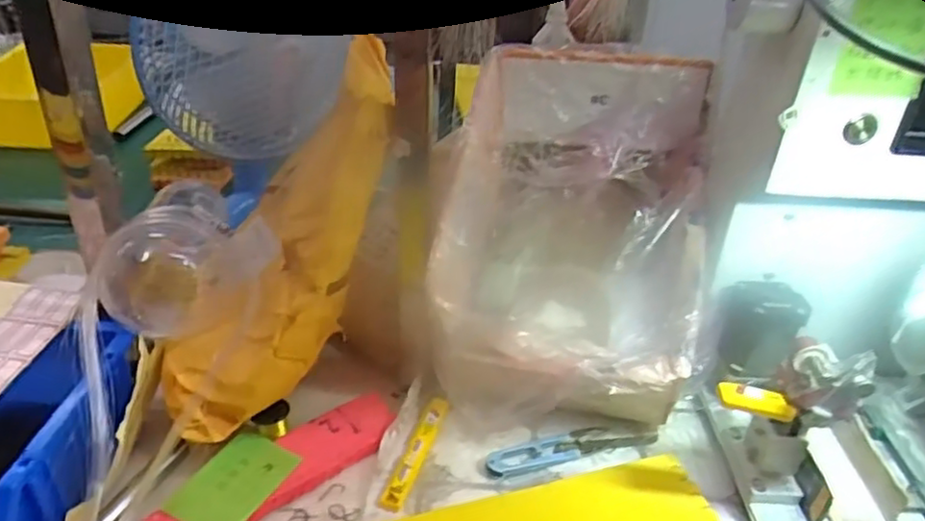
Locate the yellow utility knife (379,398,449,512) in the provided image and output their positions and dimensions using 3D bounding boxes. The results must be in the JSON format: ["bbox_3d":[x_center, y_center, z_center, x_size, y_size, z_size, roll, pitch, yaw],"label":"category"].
[{"bbox_3d":[-0.033,0.133,0.480,0.017,0.009,0.097,13,34,13],"label":"yellow utility knife"}]

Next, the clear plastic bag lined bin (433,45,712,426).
[{"bbox_3d":[0.084,-0.020,0.526,0.199,0.226,0.211,6,33,2],"label":"clear plastic bag lined bin"}]

